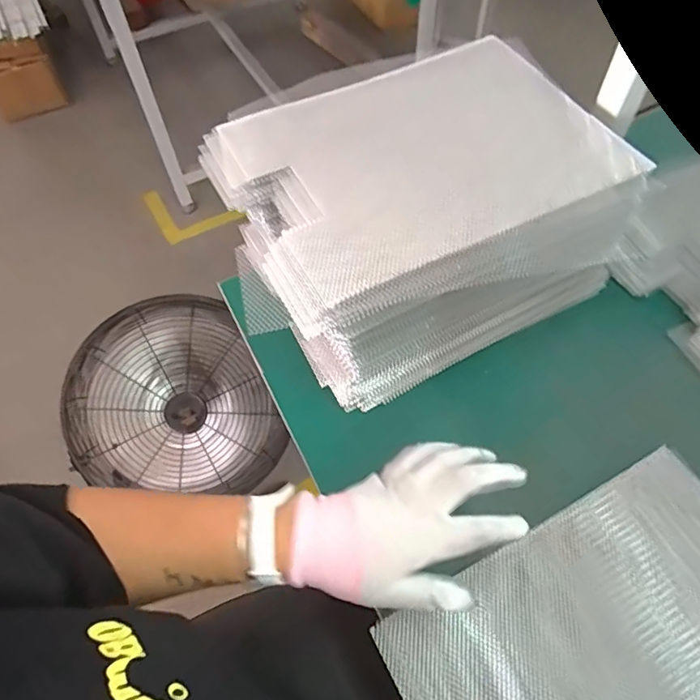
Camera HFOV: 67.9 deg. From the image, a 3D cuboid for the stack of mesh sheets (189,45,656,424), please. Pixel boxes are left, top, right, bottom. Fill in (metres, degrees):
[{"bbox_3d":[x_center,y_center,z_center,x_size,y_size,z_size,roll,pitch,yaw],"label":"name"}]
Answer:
[{"bbox_3d":[0.077,-0.141,0.555,0.355,0.182,0.276,-26,60,-14],"label":"stack of mesh sheets"}]

